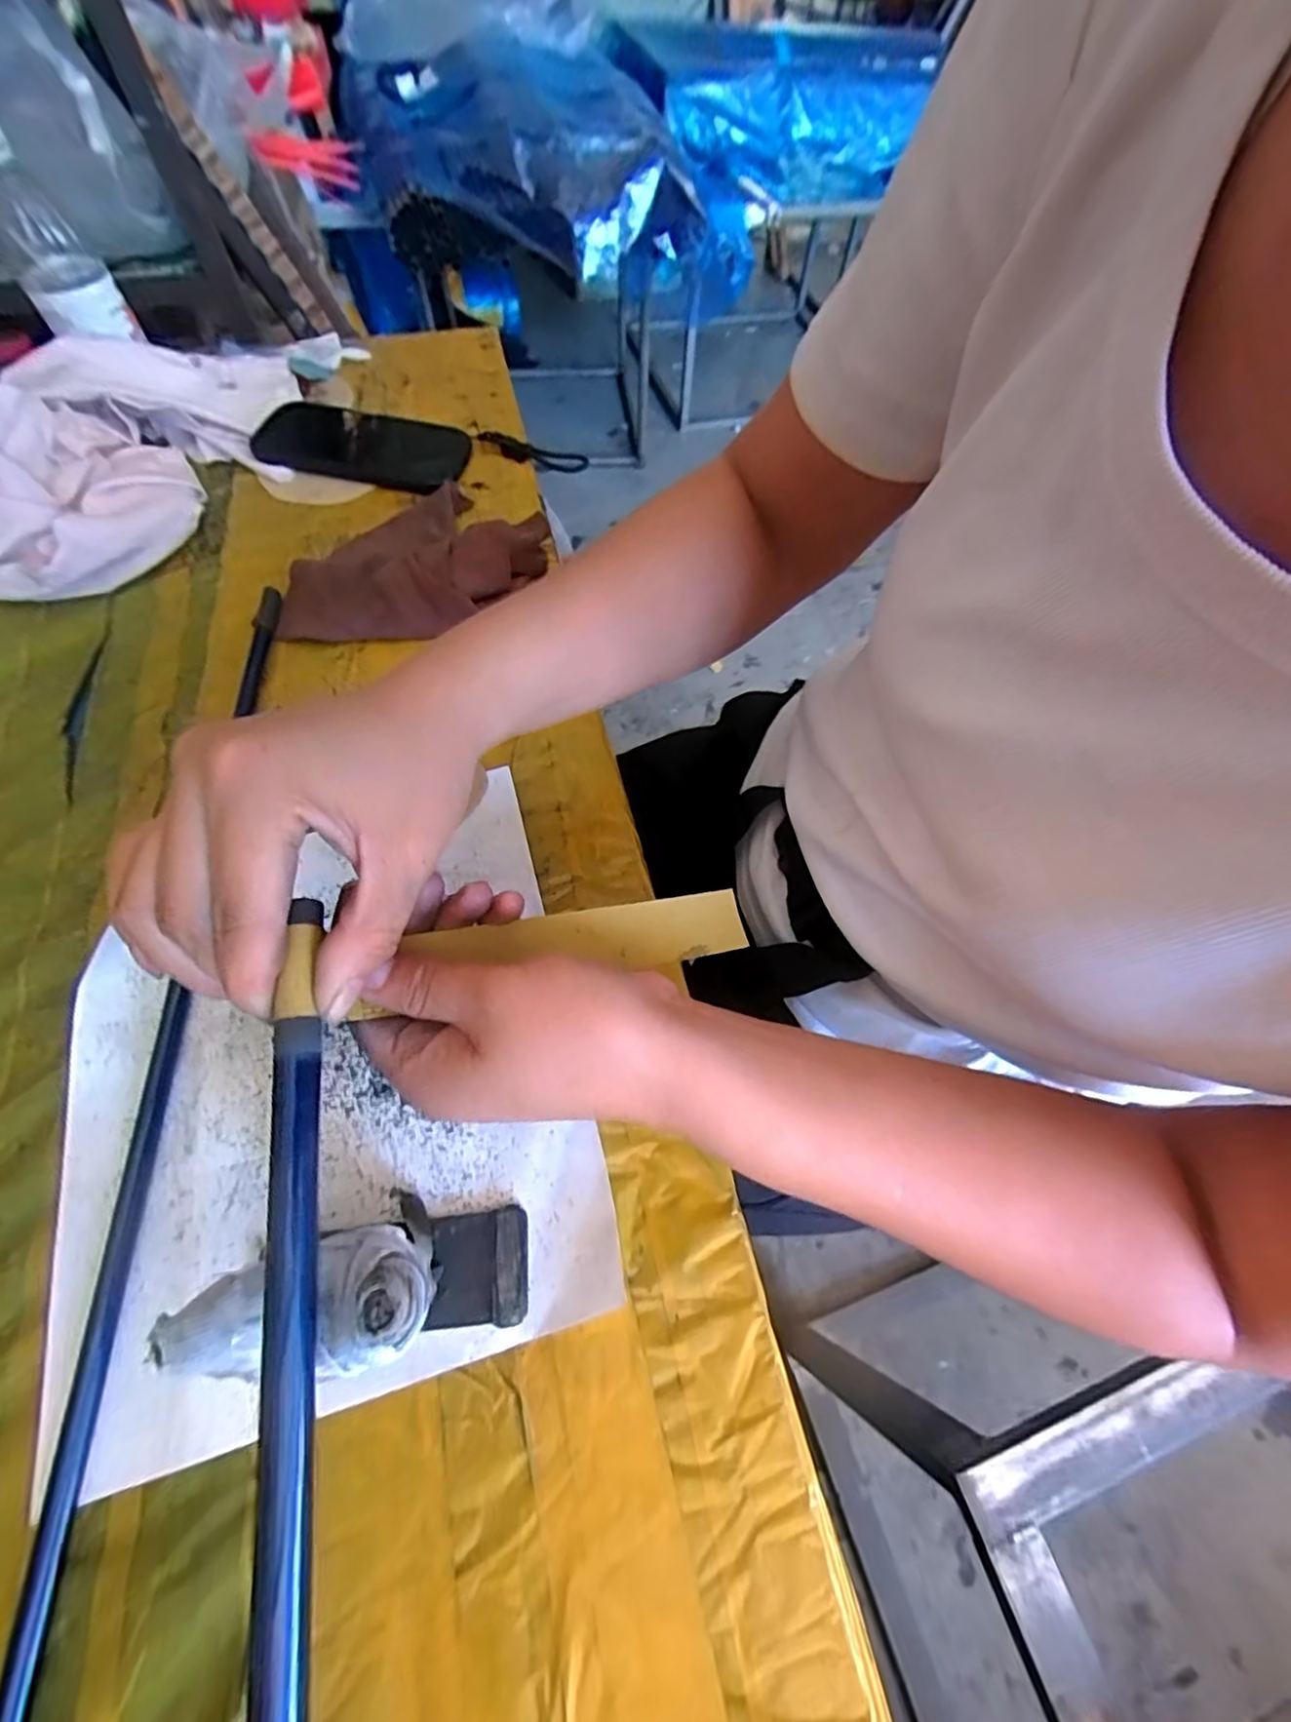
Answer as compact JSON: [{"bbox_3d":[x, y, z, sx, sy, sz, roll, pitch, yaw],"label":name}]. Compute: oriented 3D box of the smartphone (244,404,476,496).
[{"bbox_3d":[-0.240,-0.351,0.528,0.170,0.015,0.089,7,61,1],"label":"smartphone"}]

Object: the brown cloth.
[{"bbox_3d":[-0.172,-0.215,0.447,0.185,0.033,0.124,-40,70,-21],"label":"brown cloth"}]

